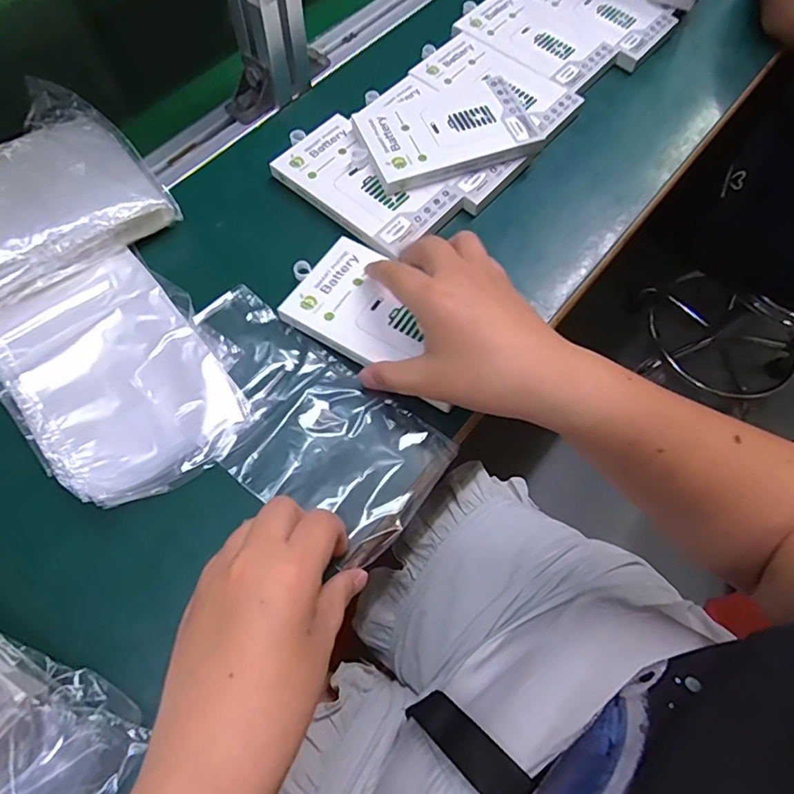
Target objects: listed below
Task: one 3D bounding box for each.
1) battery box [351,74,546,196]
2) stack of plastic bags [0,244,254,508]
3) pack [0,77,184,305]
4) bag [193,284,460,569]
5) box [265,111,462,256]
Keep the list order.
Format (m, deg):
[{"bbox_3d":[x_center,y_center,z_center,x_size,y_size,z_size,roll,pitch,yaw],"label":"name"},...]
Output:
[{"bbox_3d":[0.035,-0.212,0.405,0.138,0.016,0.090,-23,69,-10],"label":"battery box"},{"bbox_3d":[-0.180,-0.017,0.326,0.173,0.014,0.125,42,72,15],"label":"stack of plastic bags"},{"bbox_3d":[-0.275,-0.129,0.358,0.193,0.046,0.136,-37,72,-16],"label":"pack"},{"bbox_3d":[-0.064,0.011,0.319,0.189,0.015,0.096,37,70,12],"label":"bag"},{"bbox_3d":[-0.028,-0.168,0.394,0.143,0.010,0.079,37,71,14],"label":"box"}]

